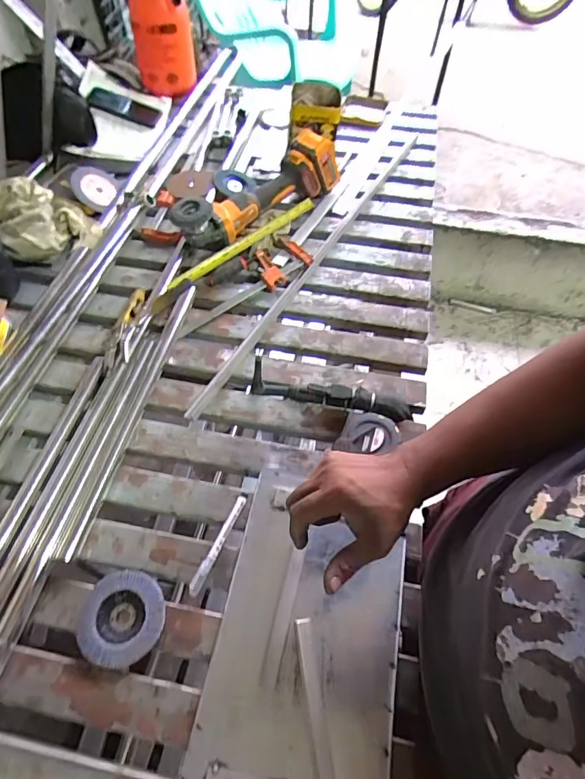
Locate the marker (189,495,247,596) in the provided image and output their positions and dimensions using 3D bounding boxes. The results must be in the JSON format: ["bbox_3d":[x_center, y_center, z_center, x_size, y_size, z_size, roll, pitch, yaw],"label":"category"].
[{"bbox_3d":[-0.092,0.194,0.562,0.014,0.011,0.130,22,58,12],"label":"marker"}]

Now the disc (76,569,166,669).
[{"bbox_3d":[-0.196,0.260,0.512,0.097,0.016,0.098,1,56,-1],"label":"disc"}]

